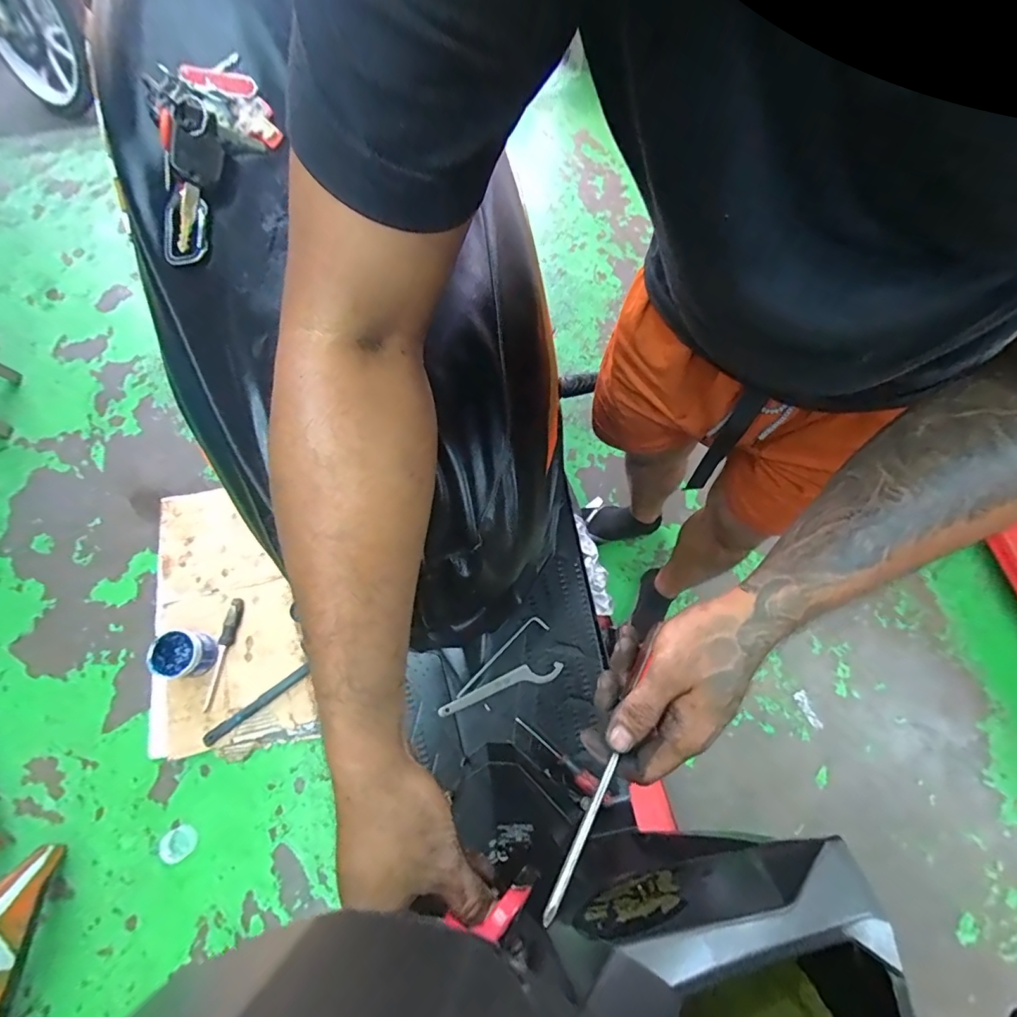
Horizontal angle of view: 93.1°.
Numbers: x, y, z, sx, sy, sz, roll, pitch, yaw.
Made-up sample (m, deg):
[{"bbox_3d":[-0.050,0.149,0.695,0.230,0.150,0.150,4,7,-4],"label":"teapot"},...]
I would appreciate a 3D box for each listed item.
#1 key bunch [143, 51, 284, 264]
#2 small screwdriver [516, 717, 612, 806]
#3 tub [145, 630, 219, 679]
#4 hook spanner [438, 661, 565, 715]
[{"bbox_3d":[-0.223,-0.270,0.368,0.086,0.023,0.166,-3,83,-17],"label":"key bunch"},{"bbox_3d":[0.077,0.347,0.666,0.164,0.018,0.022,41,76,11],"label":"small screwdriver"},{"bbox_3d":[-0.727,0.326,1.074,0.103,0.082,0.096,0,72,-2],"label":"tub"},{"bbox_3d":[-0.011,0.253,0.688,0.181,0.006,0.030,-16,73,-8],"label":"hook spanner"}]

